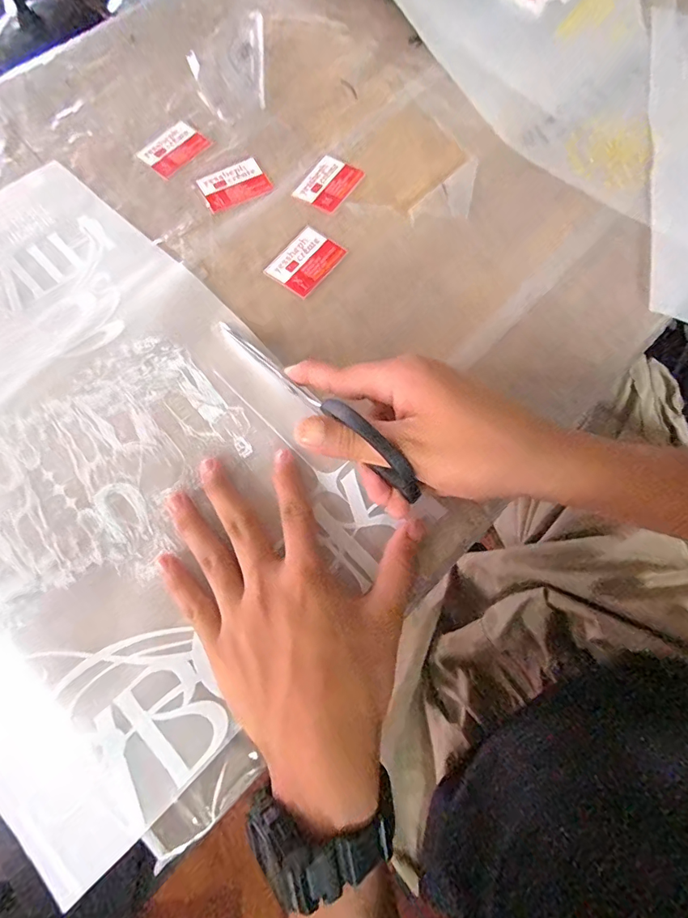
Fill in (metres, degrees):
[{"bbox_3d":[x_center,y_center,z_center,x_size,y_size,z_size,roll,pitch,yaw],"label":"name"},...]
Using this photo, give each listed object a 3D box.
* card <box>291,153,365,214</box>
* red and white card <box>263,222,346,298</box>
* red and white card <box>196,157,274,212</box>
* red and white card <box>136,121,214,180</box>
[{"bbox_3d":[-0.011,-0.219,0.358,0.039,0.004,0.052,33,75,11],"label":"card"},{"bbox_3d":[-0.029,-0.148,0.335,0.039,0.004,0.053,37,75,12],"label":"red and white card"},{"bbox_3d":[-0.087,-0.219,0.361,0.051,0.004,0.036,-29,74,-9],"label":"red and white card"},{"bbox_3d":[-0.139,-0.255,0.372,0.039,0.004,0.050,41,76,13],"label":"red and white card"}]

